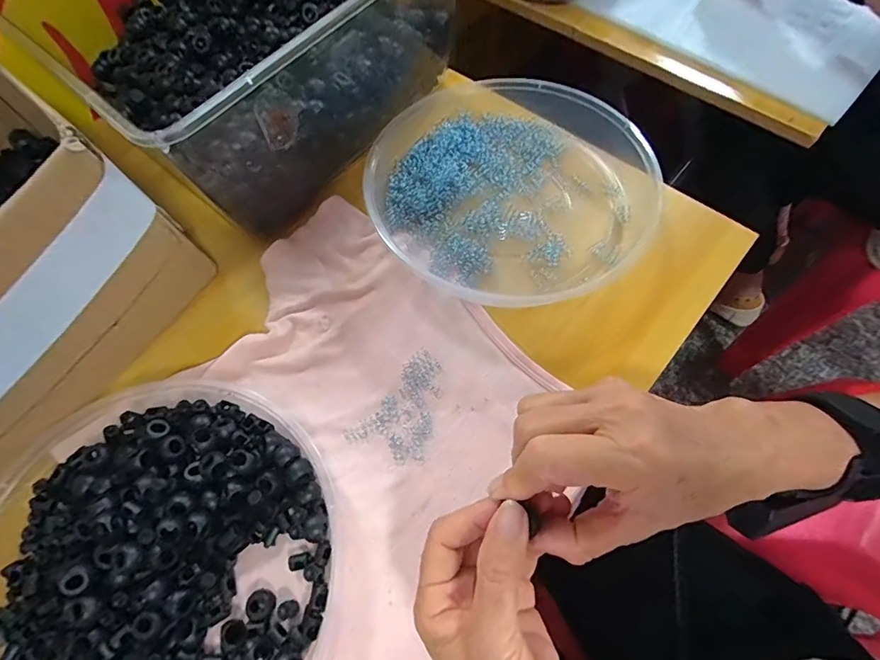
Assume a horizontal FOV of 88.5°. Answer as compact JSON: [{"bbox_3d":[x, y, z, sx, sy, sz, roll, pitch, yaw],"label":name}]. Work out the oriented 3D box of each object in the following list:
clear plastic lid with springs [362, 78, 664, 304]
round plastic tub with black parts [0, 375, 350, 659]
[{"bbox_3d":[0.059,-0.127,0.389,0.232,0.036,0.217,-1,66,3],"label":"clear plastic lid with springs"},{"bbox_3d":[-0.188,0.141,0.283,0.252,0.034,0.225,32,72,15],"label":"round plastic tub with black parts"}]

